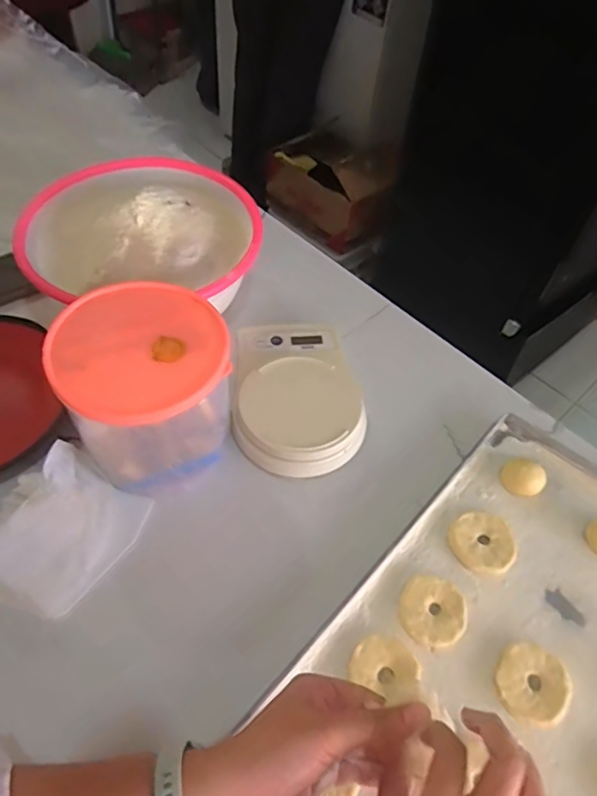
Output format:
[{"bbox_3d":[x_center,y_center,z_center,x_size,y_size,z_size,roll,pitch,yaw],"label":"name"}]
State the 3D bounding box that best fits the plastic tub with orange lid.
[{"bbox_3d":[-0.139,-0.008,0.525,0.136,0.145,0.136,2,55,-4],"label":"plastic tub with orange lid"}]

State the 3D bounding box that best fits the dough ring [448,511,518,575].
[{"bbox_3d":[0.176,0.137,0.532,0.060,0.007,0.059,2,55,-4],"label":"dough ring"}]

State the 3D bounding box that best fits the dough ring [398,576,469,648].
[{"bbox_3d":[0.118,0.186,0.490,0.057,0.008,0.056,2,55,-4],"label":"dough ring"}]

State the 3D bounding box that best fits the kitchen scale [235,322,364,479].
[{"bbox_3d":[-0.005,-0.011,0.598,0.129,0.038,0.188,-5,56,-9],"label":"kitchen scale"}]

